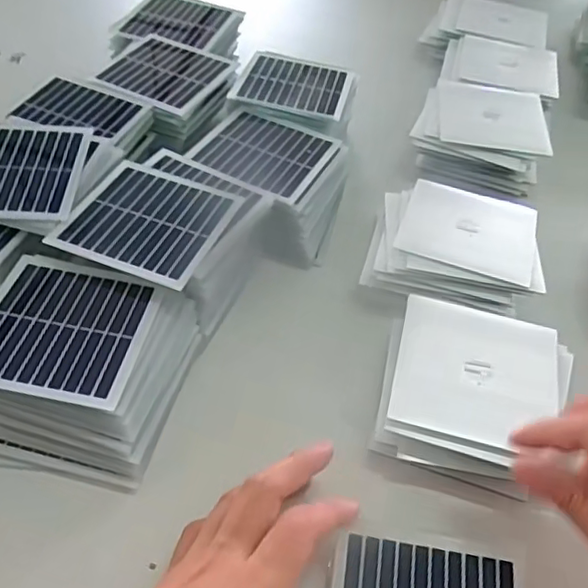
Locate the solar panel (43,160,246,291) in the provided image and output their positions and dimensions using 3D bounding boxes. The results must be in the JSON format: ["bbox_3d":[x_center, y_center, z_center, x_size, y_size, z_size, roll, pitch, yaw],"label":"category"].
[{"bbox_3d":[-0.089,-0.047,0.383,0.088,0.004,0.090,19,50,11],"label":"solar panel"}]

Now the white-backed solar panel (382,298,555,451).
[{"bbox_3d":[0.104,0.042,0.347,0.088,0.006,0.088,14,52,6],"label":"white-backed solar panel"}]

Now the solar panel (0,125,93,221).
[{"bbox_3d":[-0.181,-0.082,0.396,0.086,0.011,0.087,4,58,-4],"label":"solar panel"}]

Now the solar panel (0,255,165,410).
[{"bbox_3d":[-0.126,0.017,0.338,0.089,0.008,0.090,9,46,6],"label":"solar panel"}]

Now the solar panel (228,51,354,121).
[{"bbox_3d":[0.001,-0.176,0.515,0.089,0.008,0.082,13,49,5],"label":"solar panel"}]

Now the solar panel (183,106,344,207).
[{"bbox_3d":[-0.023,-0.106,0.455,0.093,0.006,0.091,23,50,16],"label":"solar panel"}]

